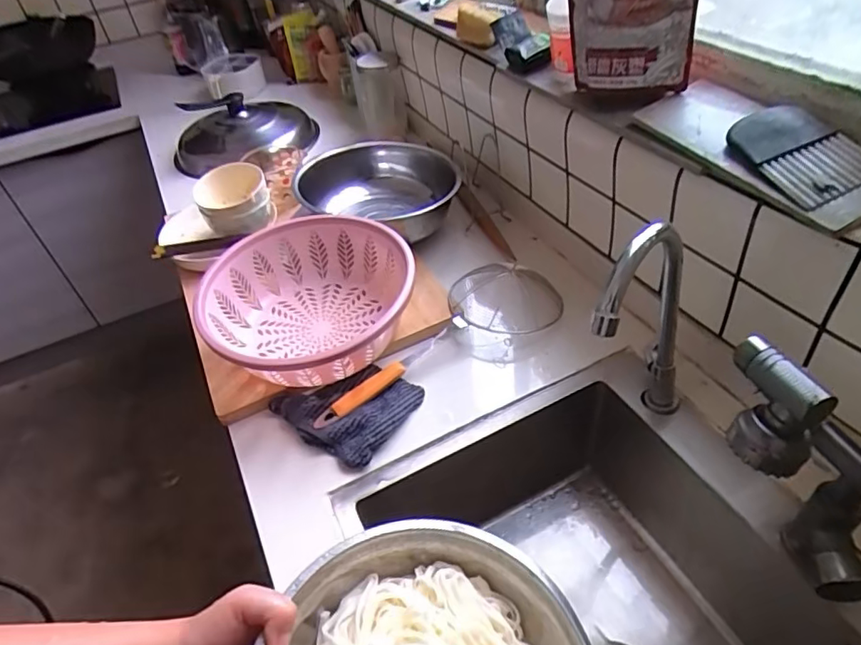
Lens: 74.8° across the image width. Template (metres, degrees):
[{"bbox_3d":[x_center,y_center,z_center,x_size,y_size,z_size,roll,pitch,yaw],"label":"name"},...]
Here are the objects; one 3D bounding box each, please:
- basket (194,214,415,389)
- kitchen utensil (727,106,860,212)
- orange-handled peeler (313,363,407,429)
[{"bbox_3d":[-0.165,-0.025,0.798,0.286,0.104,0.281,-4,43,3],"label":"basket"},{"bbox_3d":[0.371,-0.171,0.555,0.098,0.035,0.131,-16,44,-10],"label":"kitchen utensil"},{"bbox_3d":[-0.090,0.096,0.738,0.135,0.019,0.026,-30,48,-23],"label":"orange-handled peeler"}]

